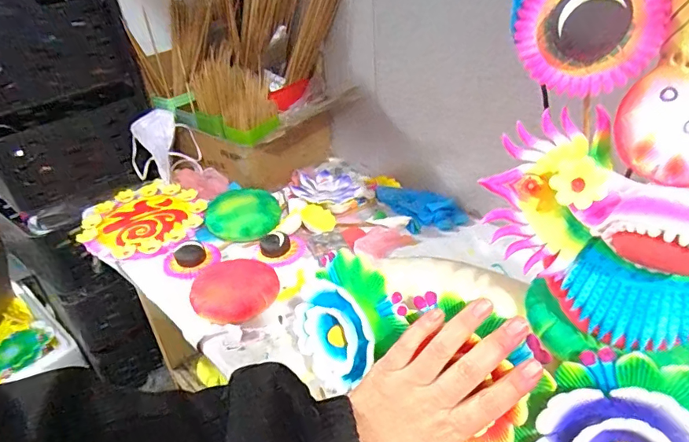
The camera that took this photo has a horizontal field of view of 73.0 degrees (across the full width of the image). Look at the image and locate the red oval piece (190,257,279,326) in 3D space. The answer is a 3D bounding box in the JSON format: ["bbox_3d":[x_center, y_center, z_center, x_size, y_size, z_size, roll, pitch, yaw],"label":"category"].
[{"bbox_3d":[-0.145,0.088,0.609,0.105,0.023,0.103,-25,39,-27],"label":"red oval piece"}]

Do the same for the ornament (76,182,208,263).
[{"bbox_3d":[-0.332,-0.004,0.772,0.190,0.019,0.191,-3,34,2],"label":"ornament"}]

